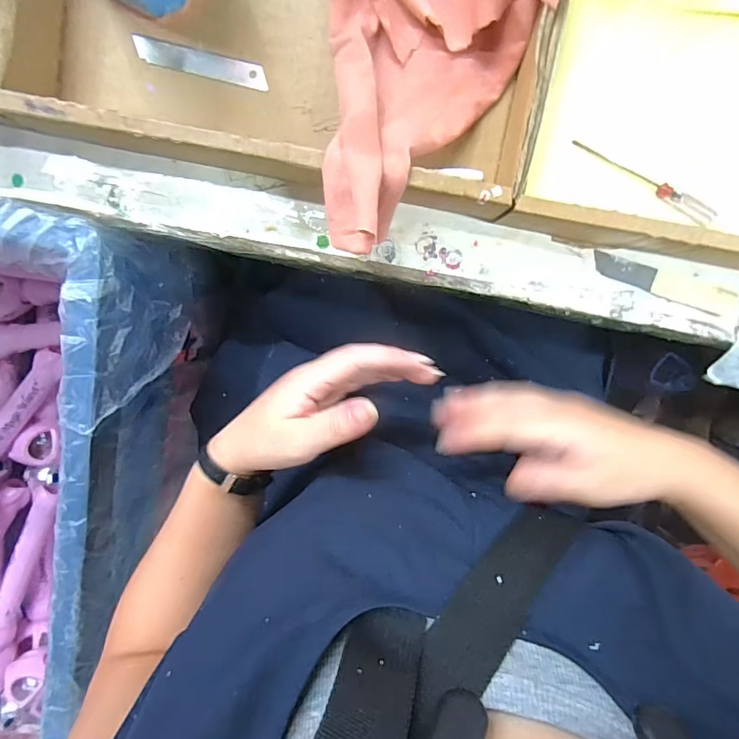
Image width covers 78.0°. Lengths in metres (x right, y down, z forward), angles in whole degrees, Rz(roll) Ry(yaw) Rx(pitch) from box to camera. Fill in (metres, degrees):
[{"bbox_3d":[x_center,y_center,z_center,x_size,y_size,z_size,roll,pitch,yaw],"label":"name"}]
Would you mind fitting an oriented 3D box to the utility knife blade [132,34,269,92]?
[{"bbox_3d":[-0.124,-0.225,0.334,0.100,0.004,0.018,14,99,0],"label":"utility knife blade"}]

